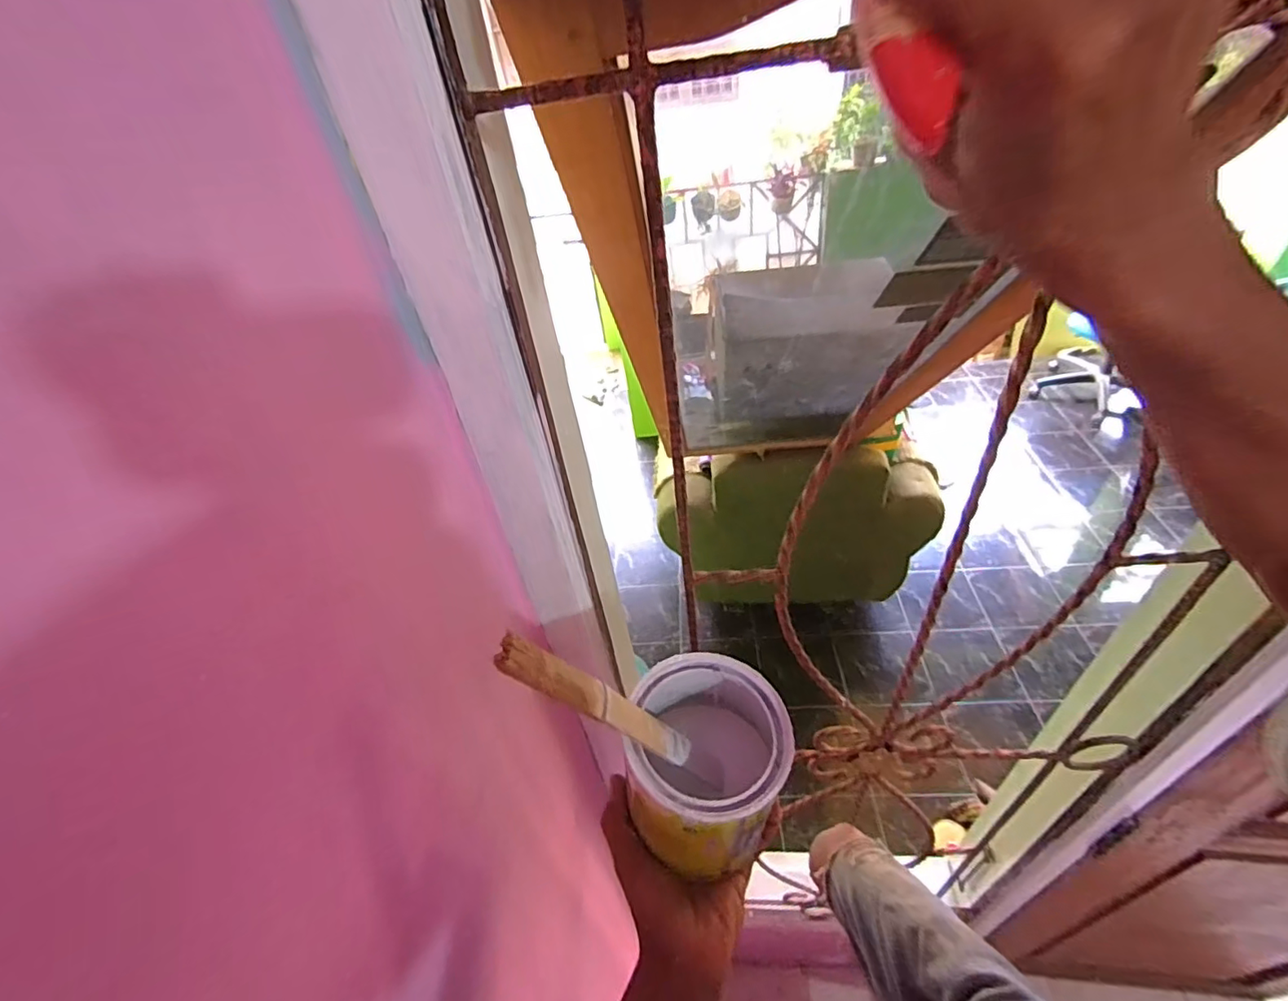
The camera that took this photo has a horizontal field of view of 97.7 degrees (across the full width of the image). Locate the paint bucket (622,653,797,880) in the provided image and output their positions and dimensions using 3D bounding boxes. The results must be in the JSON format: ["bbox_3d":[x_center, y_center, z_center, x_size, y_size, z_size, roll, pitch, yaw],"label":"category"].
[{"bbox_3d":[0.044,0.180,0.390,0.101,0.112,0.104,-4,42,4],"label":"paint bucket"}]

